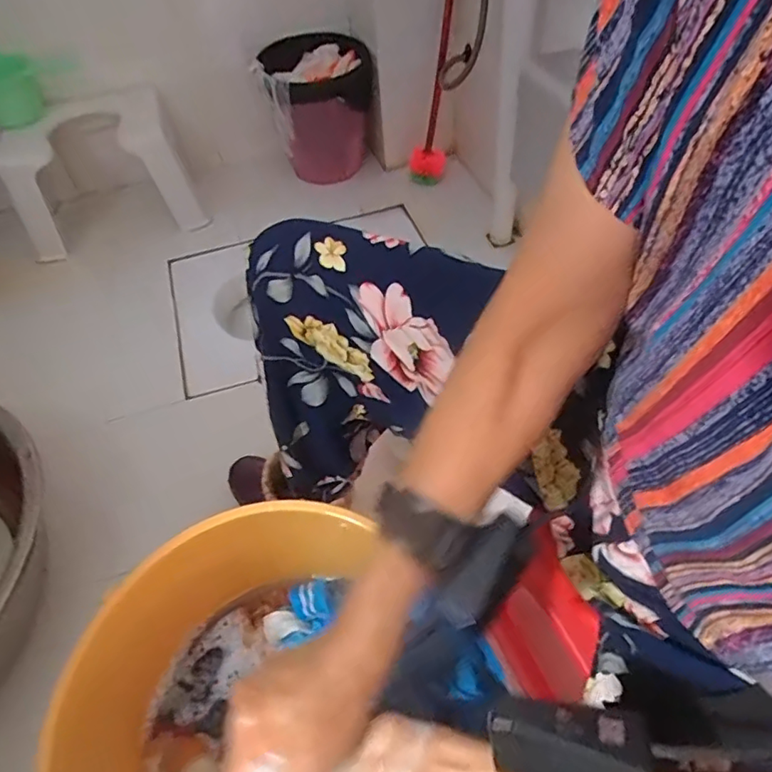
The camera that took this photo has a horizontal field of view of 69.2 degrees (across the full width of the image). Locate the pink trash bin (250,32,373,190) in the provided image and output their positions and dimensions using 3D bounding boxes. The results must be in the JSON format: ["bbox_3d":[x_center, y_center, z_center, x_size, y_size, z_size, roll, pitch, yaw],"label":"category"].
[{"bbox_3d":[-0.162,-0.671,1.393,0.248,0.277,0.333,-9,50,-2],"label":"pink trash bin"}]

